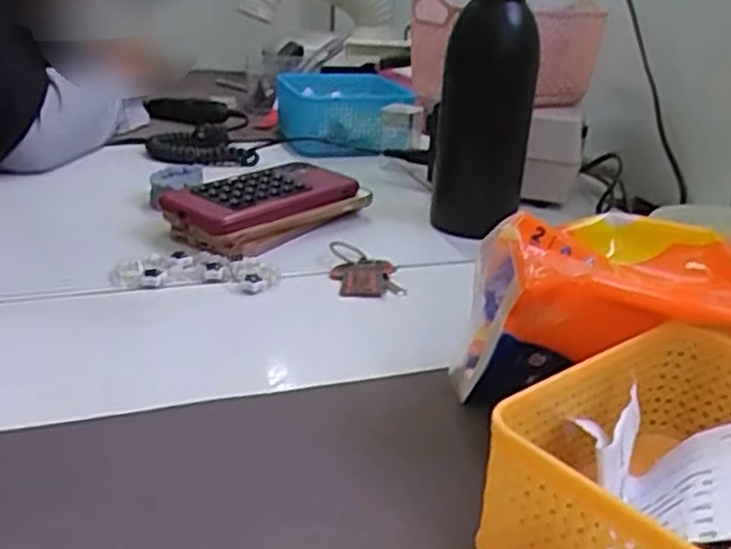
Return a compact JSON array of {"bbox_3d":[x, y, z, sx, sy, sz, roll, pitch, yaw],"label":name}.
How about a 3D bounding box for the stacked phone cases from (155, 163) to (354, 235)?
[{"bbox_3d":[-0.082,-0.055,0.605,0.151,0.036,0.078,-19,32,-41],"label":"stacked phone cases"}]

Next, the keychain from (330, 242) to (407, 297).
[{"bbox_3d":[-0.001,-0.004,0.533,0.045,0.010,0.067,-2,24,-11],"label":"keychain"}]

